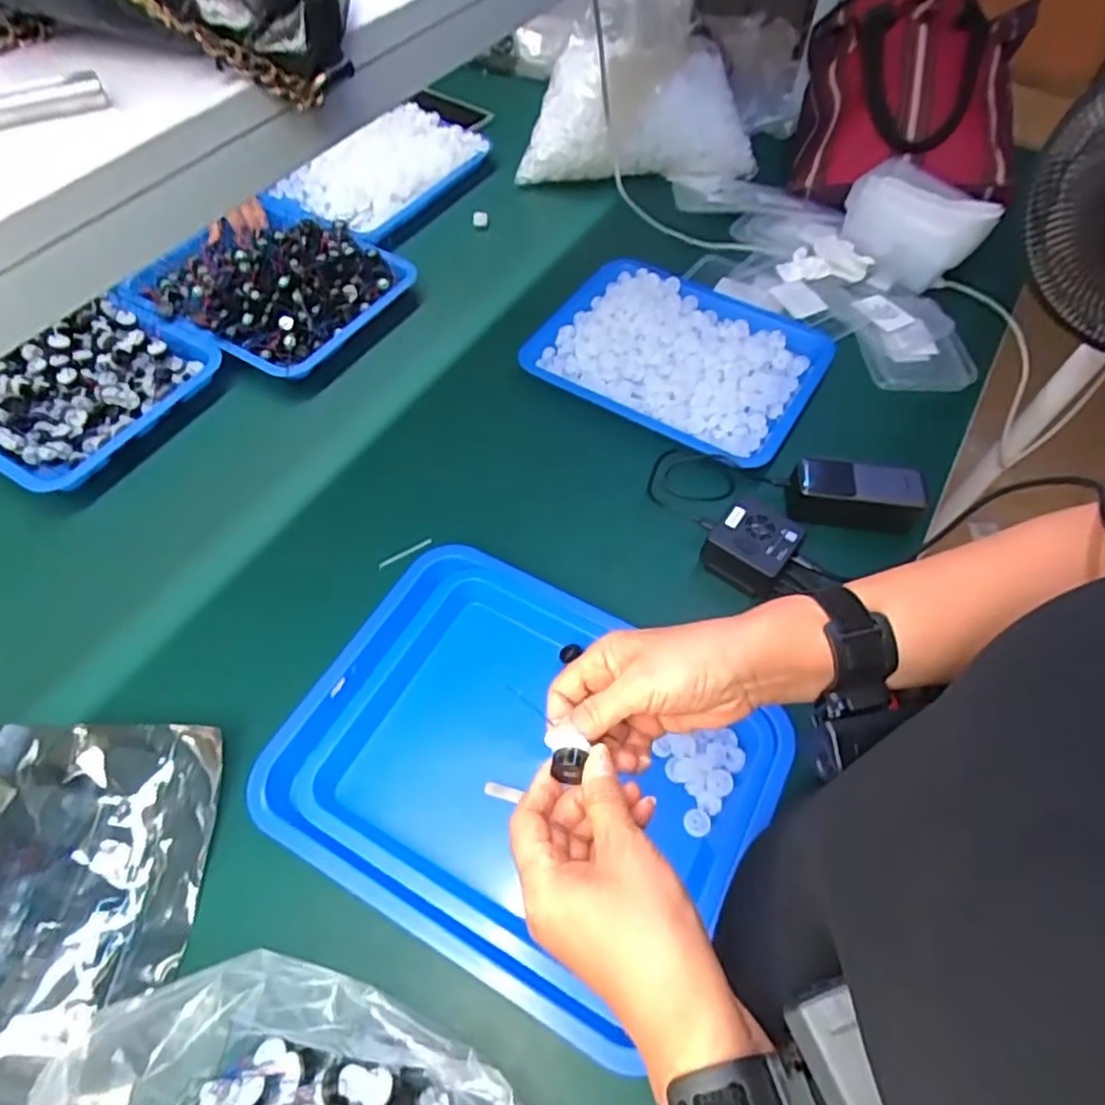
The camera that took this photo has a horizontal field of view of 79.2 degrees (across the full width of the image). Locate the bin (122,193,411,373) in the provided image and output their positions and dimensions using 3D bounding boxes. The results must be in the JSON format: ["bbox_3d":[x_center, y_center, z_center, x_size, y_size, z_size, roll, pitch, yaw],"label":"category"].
[{"bbox_3d":[-0.345,-0.351,0.829,0.261,0.094,0.242,31,62,17],"label":"bin"}]

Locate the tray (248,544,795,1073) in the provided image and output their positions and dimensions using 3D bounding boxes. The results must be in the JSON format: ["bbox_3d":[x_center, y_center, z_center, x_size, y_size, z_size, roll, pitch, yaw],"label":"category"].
[{"bbox_3d":[-0.028,0.177,0.568,0.378,0.058,0.298,27,61,15],"label":"tray"}]

